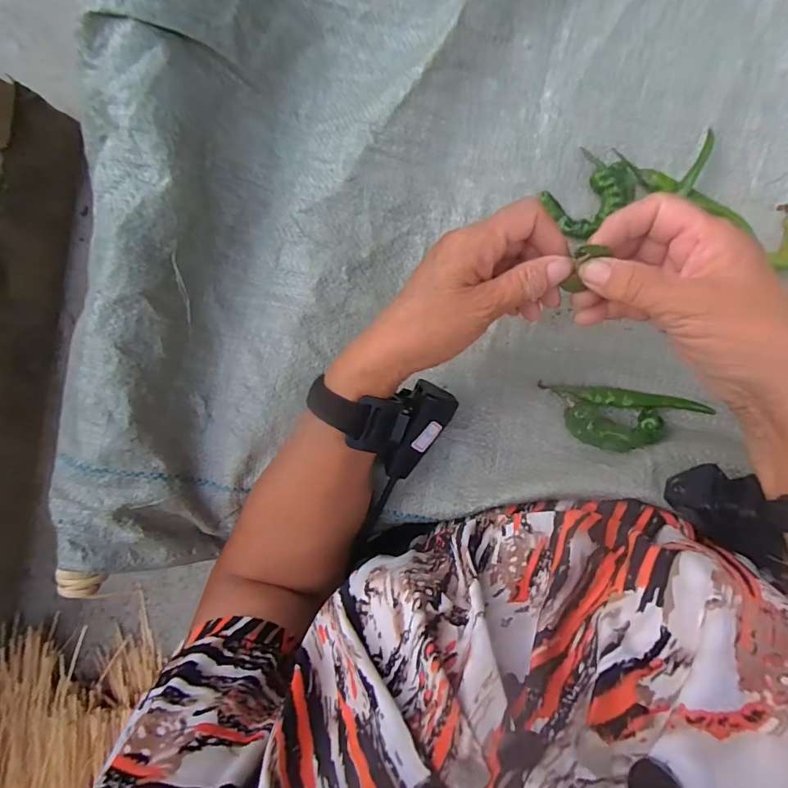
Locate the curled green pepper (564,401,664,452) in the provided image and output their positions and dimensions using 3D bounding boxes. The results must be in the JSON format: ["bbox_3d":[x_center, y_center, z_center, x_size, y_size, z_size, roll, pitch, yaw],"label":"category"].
[{"bbox_3d":[0.163,0.025,0.347,0.066,0.025,0.032,7,92,8],"label":"curled green pepper"}]

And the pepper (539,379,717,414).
[{"bbox_3d":[0.174,0.003,0.350,0.120,0.013,0.014,8,93,7],"label":"pepper"}]

